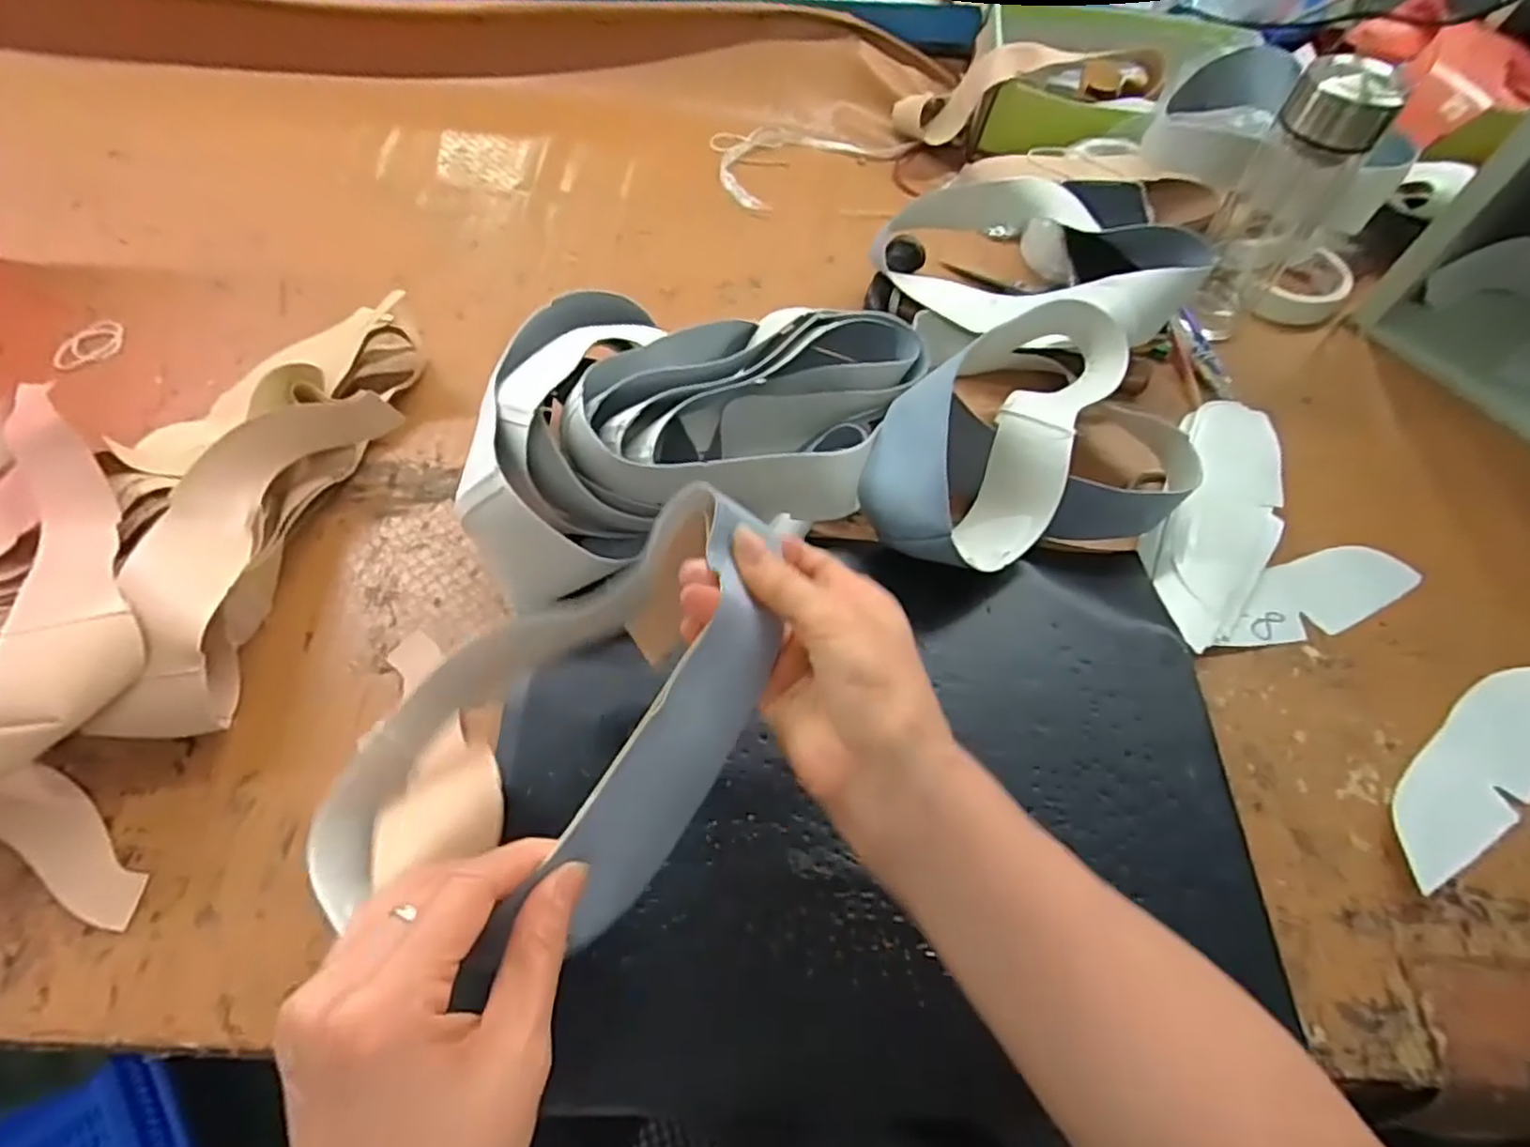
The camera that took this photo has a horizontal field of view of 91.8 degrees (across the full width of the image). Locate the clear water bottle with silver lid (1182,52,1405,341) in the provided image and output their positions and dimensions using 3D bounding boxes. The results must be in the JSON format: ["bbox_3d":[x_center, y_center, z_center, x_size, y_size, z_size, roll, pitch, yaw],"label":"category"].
[{"bbox_3d":[0.405,-0.290,0.586,0.067,0.213,0.067,37,63,17],"label":"clear water bottle with silver lid"}]

